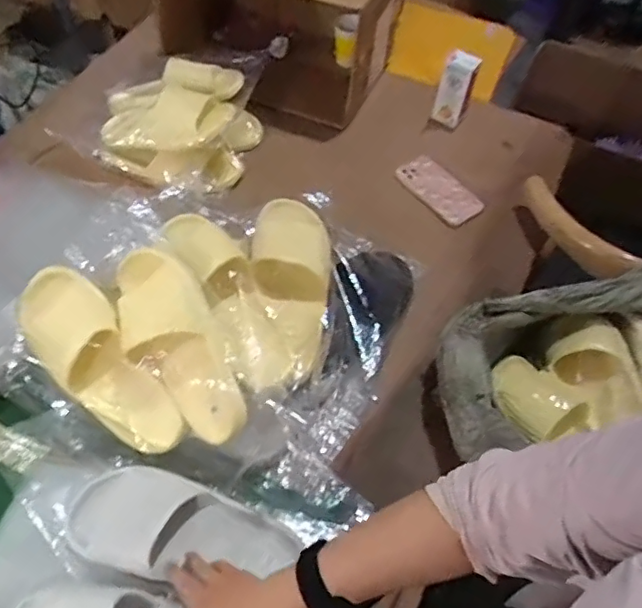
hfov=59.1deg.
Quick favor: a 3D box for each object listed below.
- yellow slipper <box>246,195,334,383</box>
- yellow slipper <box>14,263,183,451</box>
[{"bbox_3d":[-0.042,-0.025,0.765,0.109,0.088,0.254,3,55,-1],"label":"yellow slipper"},{"bbox_3d":[-0.268,0.074,0.702,0.259,0.109,0.085,45,16,-13],"label":"yellow slipper"}]

